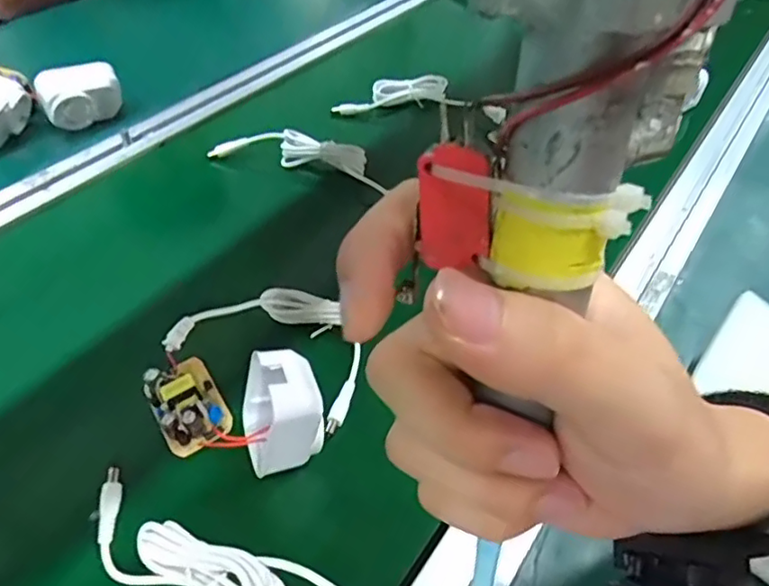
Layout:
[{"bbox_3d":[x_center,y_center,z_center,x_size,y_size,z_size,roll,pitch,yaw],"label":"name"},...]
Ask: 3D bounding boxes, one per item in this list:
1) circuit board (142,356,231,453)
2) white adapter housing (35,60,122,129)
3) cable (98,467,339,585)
[{"bbox_3d":[-0.116,0.064,0.359,0.037,0.017,0.060,-23,52,-22],"label":"circuit board"},{"bbox_3d":[-0.283,-0.183,0.569,0.069,0.048,0.030,-25,52,-24],"label":"white adapter housing"},{"bbox_3d":[-0.069,0.123,0.279,0.185,0.024,0.039,3,43,27],"label":"cable"}]

